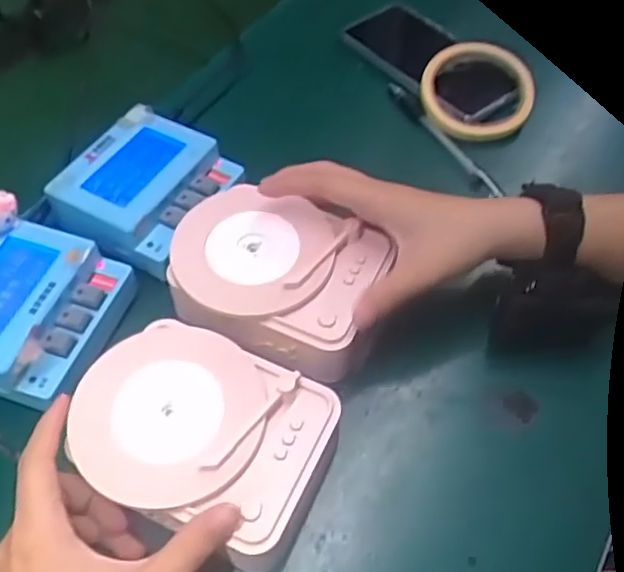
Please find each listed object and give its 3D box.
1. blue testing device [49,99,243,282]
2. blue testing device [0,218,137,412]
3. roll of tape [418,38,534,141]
[{"bbox_3d":[-0.116,-0.071,0.458,0.100,0.038,0.108,24,58,18],"label":"blue testing device"},{"bbox_3d":[-0.177,0.016,0.400,0.095,0.041,0.105,14,55,12],"label":"blue testing device"},{"bbox_3d":[0.139,-0.164,0.545,0.091,0.019,0.091,-2,71,1],"label":"roll of tape"}]

